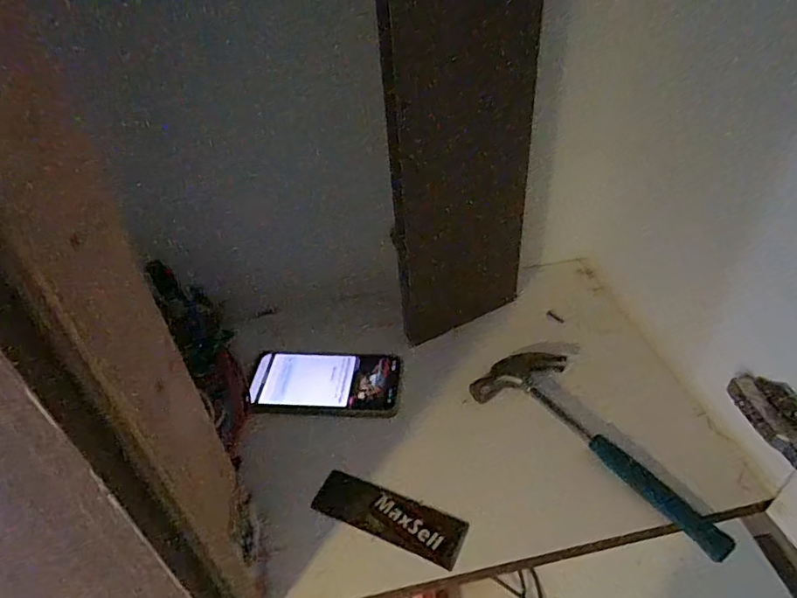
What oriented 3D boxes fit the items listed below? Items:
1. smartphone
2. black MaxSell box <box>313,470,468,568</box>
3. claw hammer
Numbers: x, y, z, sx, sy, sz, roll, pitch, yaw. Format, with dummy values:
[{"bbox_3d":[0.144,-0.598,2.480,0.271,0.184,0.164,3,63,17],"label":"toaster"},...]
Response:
[{"bbox_3d":[-0.079,0.087,0.566,0.159,0.013,0.078,2,40,8],"label":"smartphone"},{"bbox_3d":[-0.009,0.186,0.454,0.129,0.009,0.041,14,43,21],"label":"black MaxSell box"},{"bbox_3d":[0.190,0.121,0.491,0.086,0.024,0.247,-33,47,-30],"label":"claw hammer"}]

